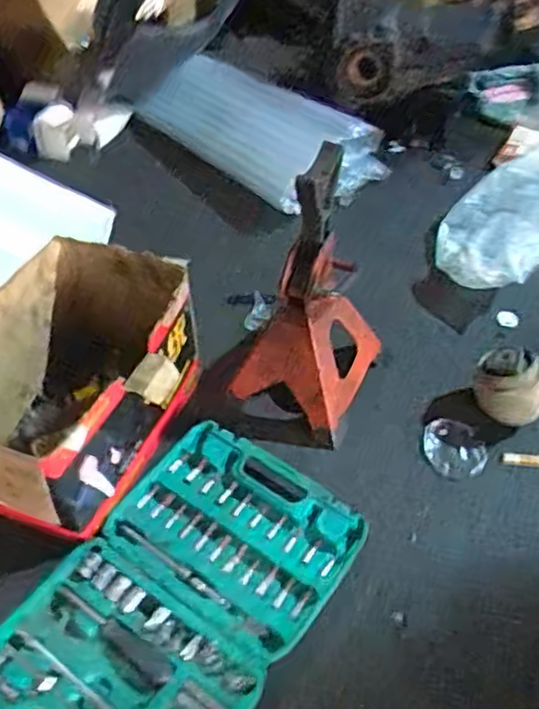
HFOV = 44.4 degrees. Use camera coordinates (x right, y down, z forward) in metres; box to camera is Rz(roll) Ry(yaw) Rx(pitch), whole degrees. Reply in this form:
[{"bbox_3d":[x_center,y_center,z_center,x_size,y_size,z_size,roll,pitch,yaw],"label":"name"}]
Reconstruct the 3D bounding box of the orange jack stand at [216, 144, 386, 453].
[{"bbox_3d":[0.041,-0.053,0.798,0.161,0.339,0.180,15,51,14],"label":"orange jack stand"}]

